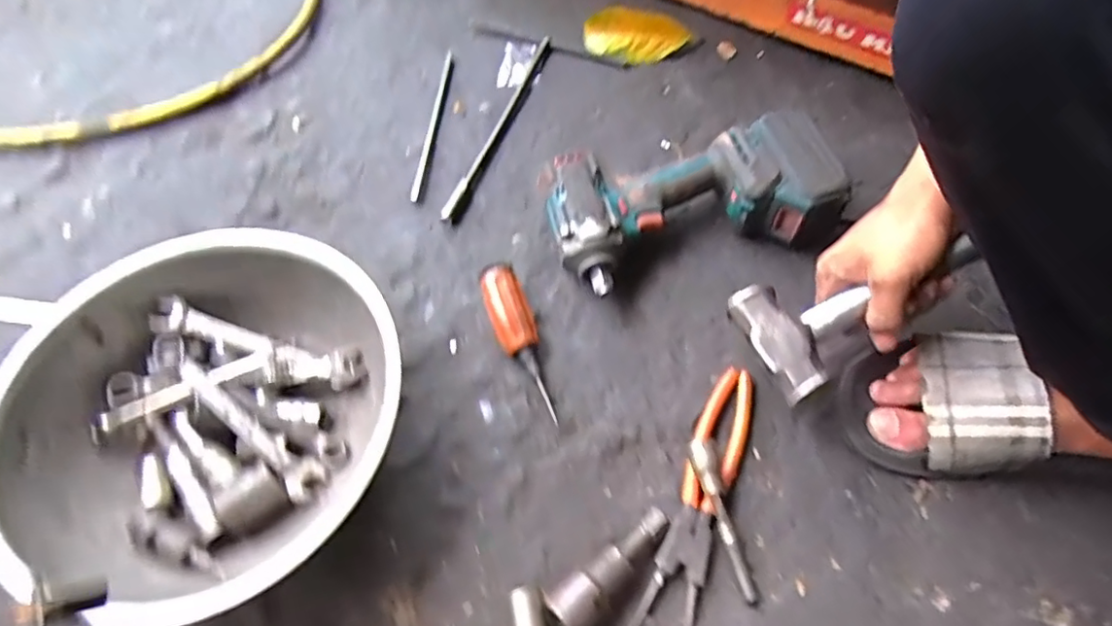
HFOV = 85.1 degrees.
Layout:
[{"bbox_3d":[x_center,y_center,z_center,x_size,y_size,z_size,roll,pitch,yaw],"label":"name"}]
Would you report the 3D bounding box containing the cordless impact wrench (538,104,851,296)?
[{"bbox_3d":[0.121,-0.104,0.563,0.257,0.081,0.132,-14,61,-10],"label":"cordless impact wrench"}]

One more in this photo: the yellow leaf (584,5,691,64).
[{"bbox_3d":[0.098,-0.332,0.726,0.124,0.056,0.013,1,20,-6],"label":"yellow leaf"}]

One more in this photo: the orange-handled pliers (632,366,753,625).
[{"bbox_3d":[0.111,0.136,0.457,0.040,0.015,0.212,20,60,10],"label":"orange-handled pliers"}]

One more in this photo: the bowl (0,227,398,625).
[{"bbox_3d":[-0.244,0.078,0.438,0.245,0.092,0.264,-8,60,-7],"label":"bowl"}]

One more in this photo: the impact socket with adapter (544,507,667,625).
[{"bbox_3d":[0.040,0.179,0.423,0.101,0.027,0.033,-31,65,-18],"label":"impact socket with adapter"}]

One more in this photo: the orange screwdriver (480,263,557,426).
[{"bbox_3d":[-0.032,0.024,0.512,0.037,0.031,0.137,-12,72,-14],"label":"orange screwdriver"}]

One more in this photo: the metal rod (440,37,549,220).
[{"bbox_3d":[-0.063,-0.211,0.663,0.015,0.015,0.296,17,60,9],"label":"metal rod"}]

